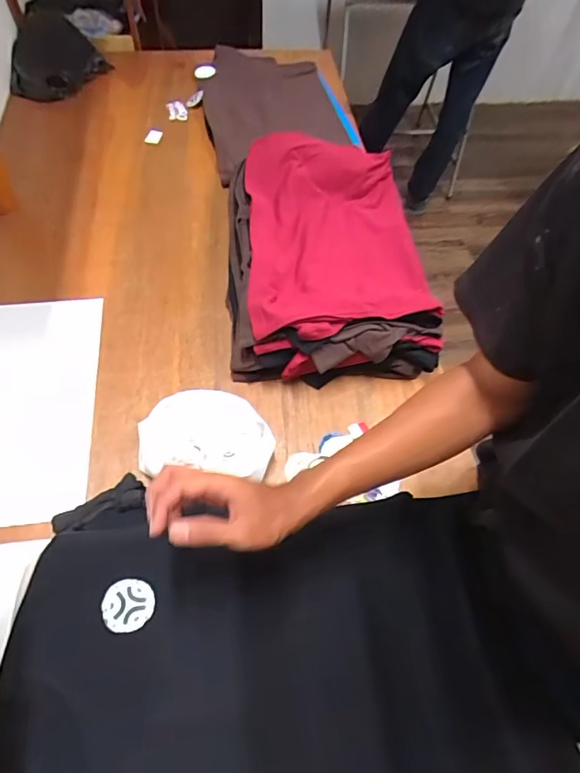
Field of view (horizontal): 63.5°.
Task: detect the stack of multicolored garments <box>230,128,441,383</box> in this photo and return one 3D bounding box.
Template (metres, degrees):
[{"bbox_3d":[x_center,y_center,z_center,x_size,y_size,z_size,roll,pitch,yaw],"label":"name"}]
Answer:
[{"bbox_3d":[0.067,-0.253,0.891,0.362,0.129,0.512,0,59,-4],"label":"stack of multicolored garments"}]

